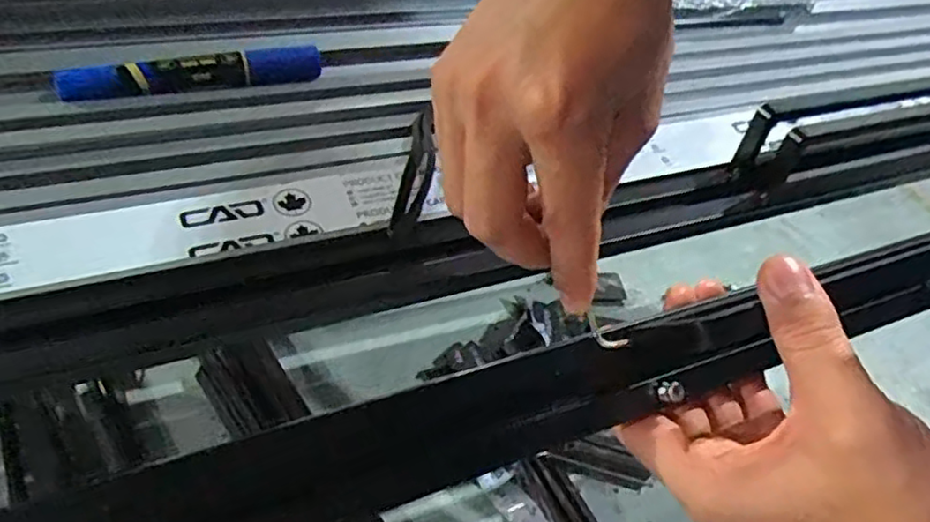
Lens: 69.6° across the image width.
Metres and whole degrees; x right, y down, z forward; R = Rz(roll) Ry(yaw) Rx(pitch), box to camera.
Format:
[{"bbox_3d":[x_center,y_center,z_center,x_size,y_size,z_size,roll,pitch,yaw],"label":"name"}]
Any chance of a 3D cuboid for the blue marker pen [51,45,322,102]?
[{"bbox_3d":[-0.150,-0.107,0.376,0.140,0.015,0.023,-15,49,-25],"label":"blue marker pen"}]

